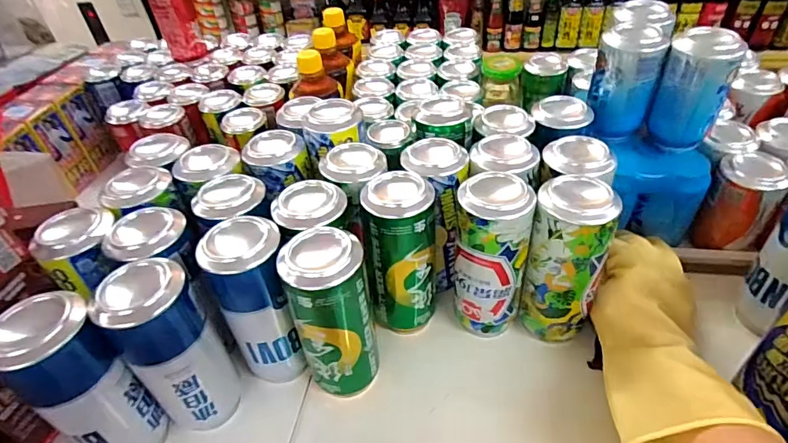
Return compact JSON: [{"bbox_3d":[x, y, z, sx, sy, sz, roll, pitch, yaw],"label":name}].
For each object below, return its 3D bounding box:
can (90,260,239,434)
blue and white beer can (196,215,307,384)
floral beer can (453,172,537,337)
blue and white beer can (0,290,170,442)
[{"bbox_3d":[-0.177,0.108,0.375,0.059,0.168,0.061,-3,41,3],"label":"can"},{"bbox_3d":[-0.114,0.075,0.402,0.063,0.161,0.057,-21,44,-17],"label":"blue and white beer can"},{"bbox_3d":[0.089,0.040,0.426,0.065,0.163,0.055,10,44,17],"label":"floral beer can"},{"bbox_3d":[-0.233,0.123,0.347,0.059,0.149,0.058,-3,41,3],"label":"blue and white beer can"}]

